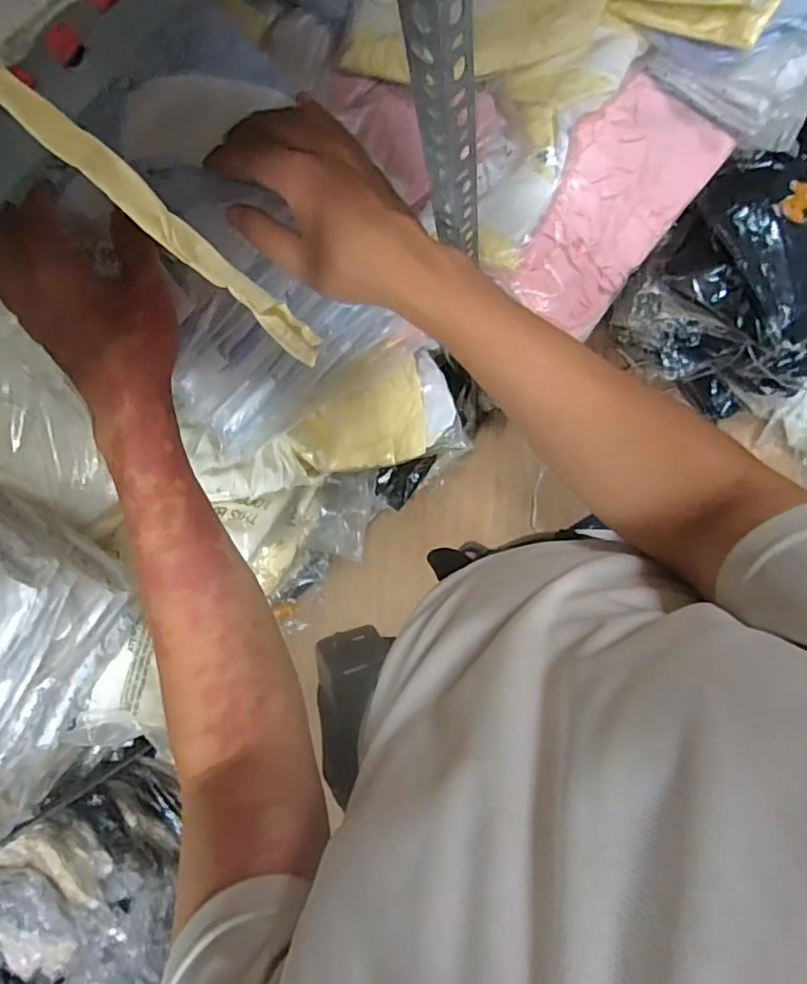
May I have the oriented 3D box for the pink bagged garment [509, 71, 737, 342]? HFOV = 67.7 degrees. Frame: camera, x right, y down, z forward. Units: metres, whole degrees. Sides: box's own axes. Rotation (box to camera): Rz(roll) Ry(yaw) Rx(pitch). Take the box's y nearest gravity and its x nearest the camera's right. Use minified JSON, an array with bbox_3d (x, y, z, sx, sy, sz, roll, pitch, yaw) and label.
[{"bbox_3d":[0.219,-0.303,0.629,0.142,0.029,0.297,41,82,-23],"label":"pink bagged garment"}]

